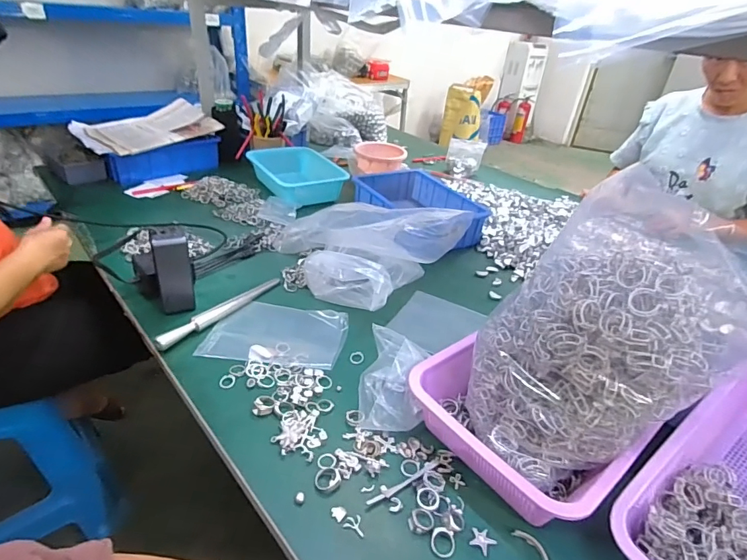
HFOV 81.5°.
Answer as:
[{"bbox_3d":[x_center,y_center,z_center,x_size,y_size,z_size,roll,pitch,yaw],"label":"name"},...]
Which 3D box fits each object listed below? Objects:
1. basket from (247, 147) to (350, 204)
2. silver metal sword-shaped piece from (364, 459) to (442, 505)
[{"bbox_3d":[-0.201,-0.266,1.117,0.155,0.069,0.253,-16,38,-30],"label":"basket"},{"bbox_3d":[0.035,0.221,0.478,0.097,0.004,0.010,-17,39,-32],"label":"silver metal sword-shaped piece"}]

